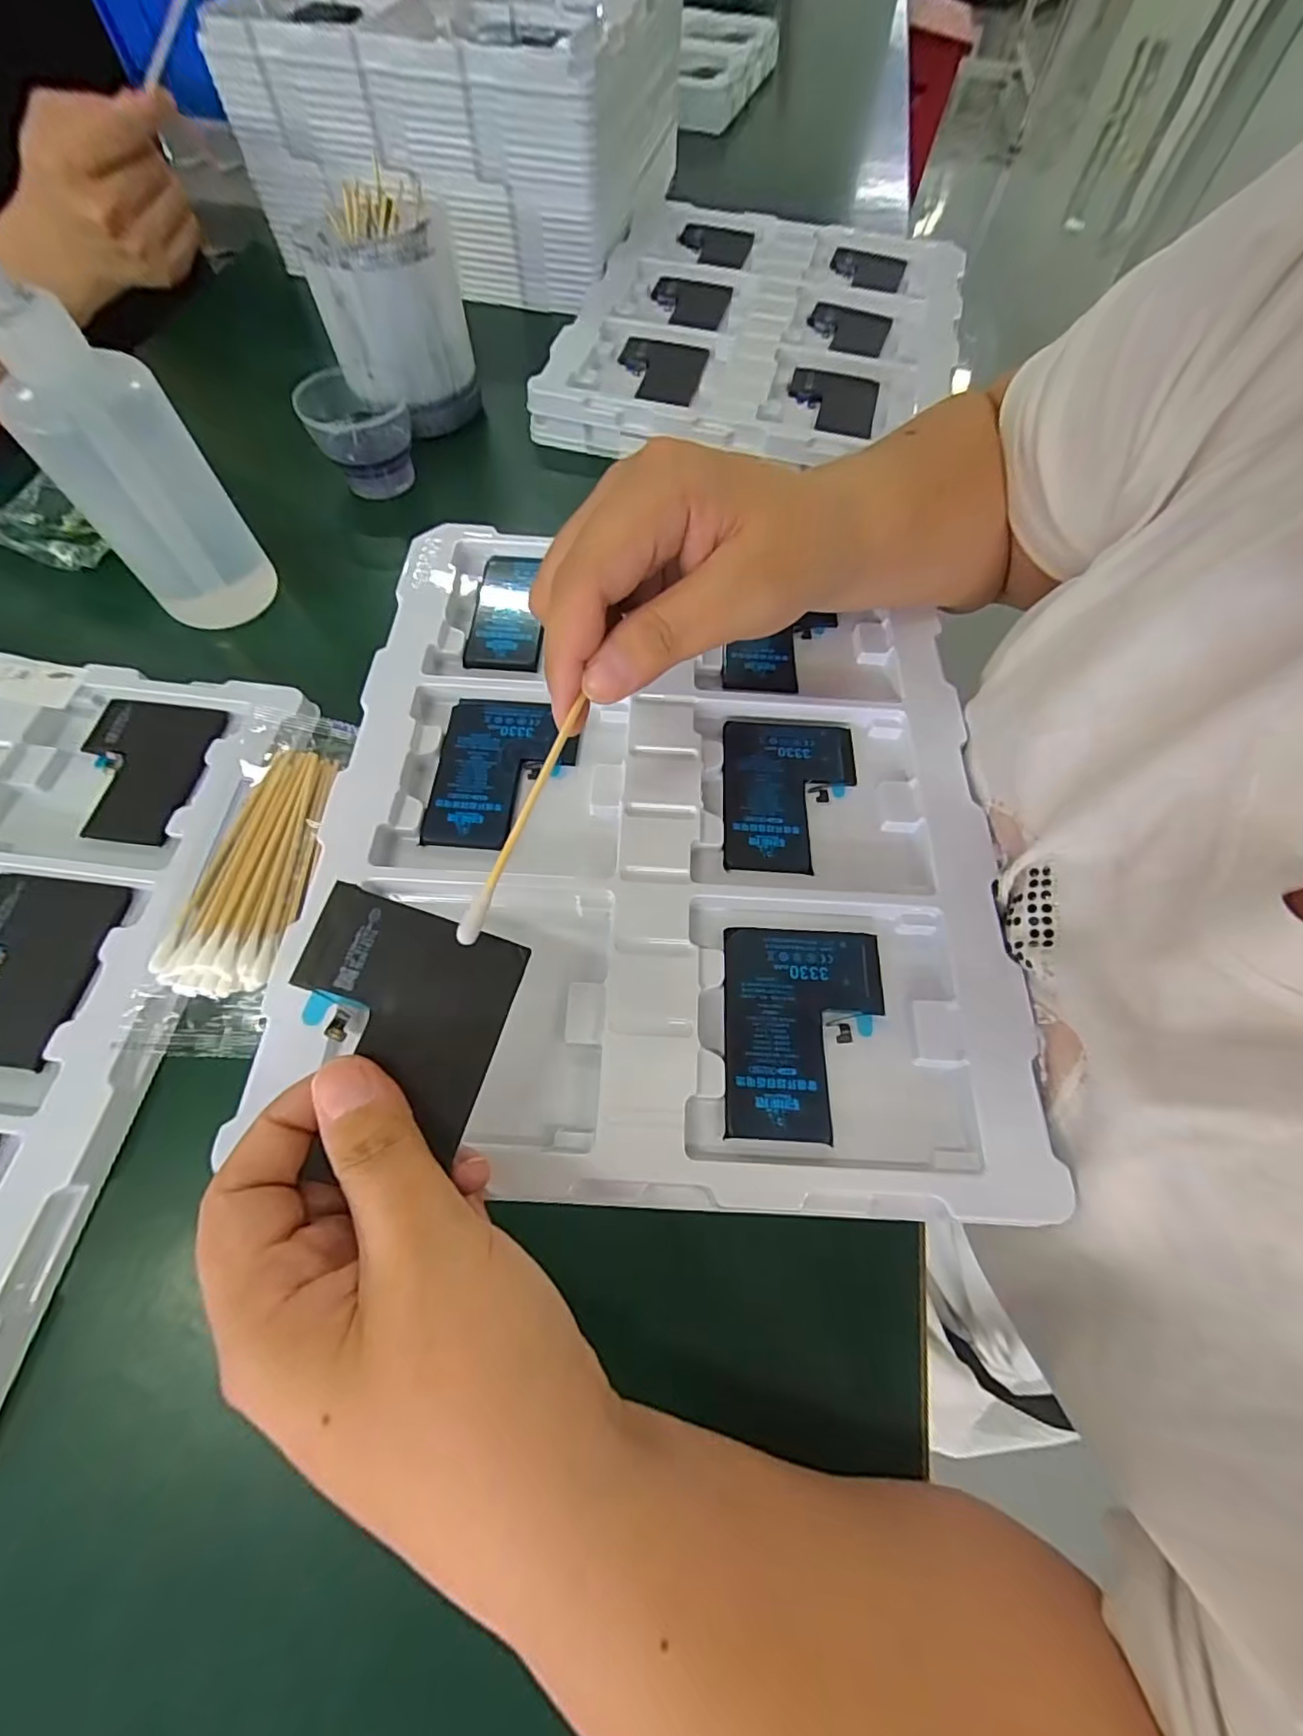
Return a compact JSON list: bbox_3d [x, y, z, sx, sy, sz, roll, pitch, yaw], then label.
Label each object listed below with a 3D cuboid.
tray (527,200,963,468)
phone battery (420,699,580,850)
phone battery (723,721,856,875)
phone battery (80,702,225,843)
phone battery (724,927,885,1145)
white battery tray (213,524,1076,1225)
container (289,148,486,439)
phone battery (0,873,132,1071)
[{"bbox_3d":[0.087,-0.416,0.444,0.270,0.030,0.310,13,65,4],"label":"tray"},{"bbox_3d":[-0.067,-0.044,0.262,0.061,0.004,0.076,5,66,3],"label":"phone battery"},{"bbox_3d":[0.062,-0.035,0.261,0.059,0.004,0.077,3,66,2],"label":"phone battery"},{"bbox_3d":[-0.250,-0.049,0.285,0.064,0.004,0.076,5,66,3],"label":"phone battery"},{"bbox_3d":[0.057,0.059,0.218,0.060,0.005,0.076,3,66,2],"label":"phone battery"},{"bbox_3d":[0.007,-0.027,0.251,0.271,0.020,0.296,3,66,2],"label":"white battery tray"},{"bbox_3d":[-0.162,-0.349,0.372,0.084,0.096,0.074,-21,65,-8],"label":"container"},{"bbox_3d":[-0.261,0.040,0.242,0.063,0.004,0.077,2,66,2],"label":"phone battery"}]

